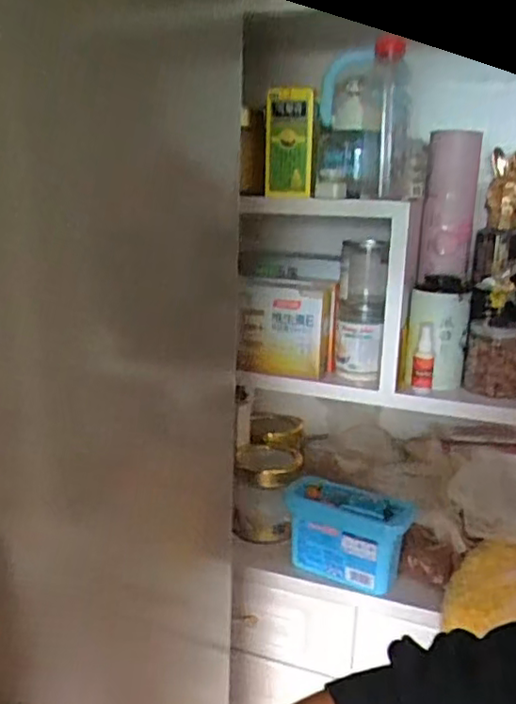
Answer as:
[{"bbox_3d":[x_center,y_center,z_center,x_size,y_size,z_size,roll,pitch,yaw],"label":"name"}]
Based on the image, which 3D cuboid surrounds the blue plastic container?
[{"bbox_3d":[0.127,0.258,0.919,0.177,0.113,0.084,11,16,30],"label":"blue plastic container"}]

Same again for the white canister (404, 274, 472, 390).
[{"bbox_3d":[0.257,-0.026,0.930,0.086,0.148,0.079,5,14,11],"label":"white canister"}]

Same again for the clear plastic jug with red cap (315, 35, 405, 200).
[{"bbox_3d":[0.142,-0.321,0.907,0.107,0.197,0.111,5,14,9],"label":"clear plastic jug with red cap"}]

